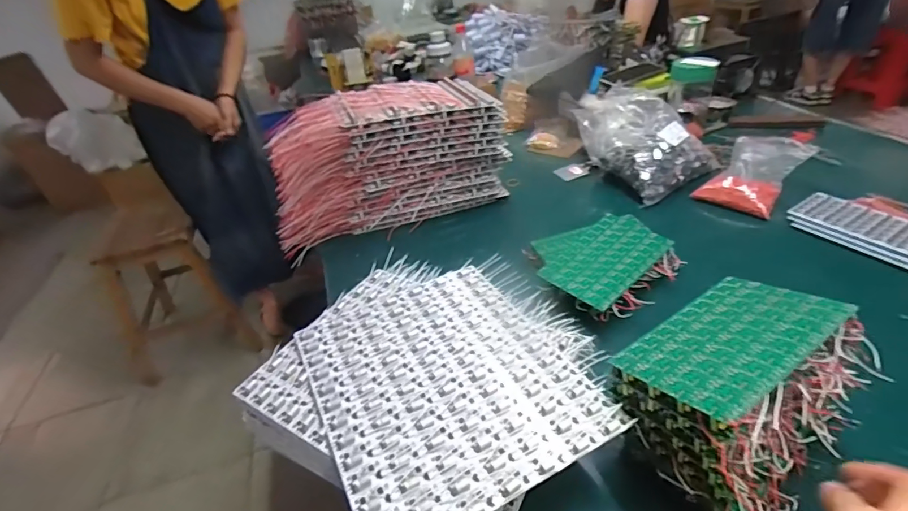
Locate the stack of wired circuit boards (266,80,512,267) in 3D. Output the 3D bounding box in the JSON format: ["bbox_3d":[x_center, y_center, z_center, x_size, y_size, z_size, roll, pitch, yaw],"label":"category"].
[{"bbox_3d":[-0.130,-0.195,0.881,0.433,0.211,0.180,-14,37,-9],"label":"stack of wired circuit boards"}]

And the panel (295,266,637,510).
[{"bbox_3d":[-0.012,0.122,0.464,0.242,0.010,0.276,-22,39,-19],"label":"panel"}]

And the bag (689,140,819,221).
[{"bbox_3d":[0.550,-0.153,0.833,0.181,0.067,0.127,-33,43,-30],"label":"bag"}]

